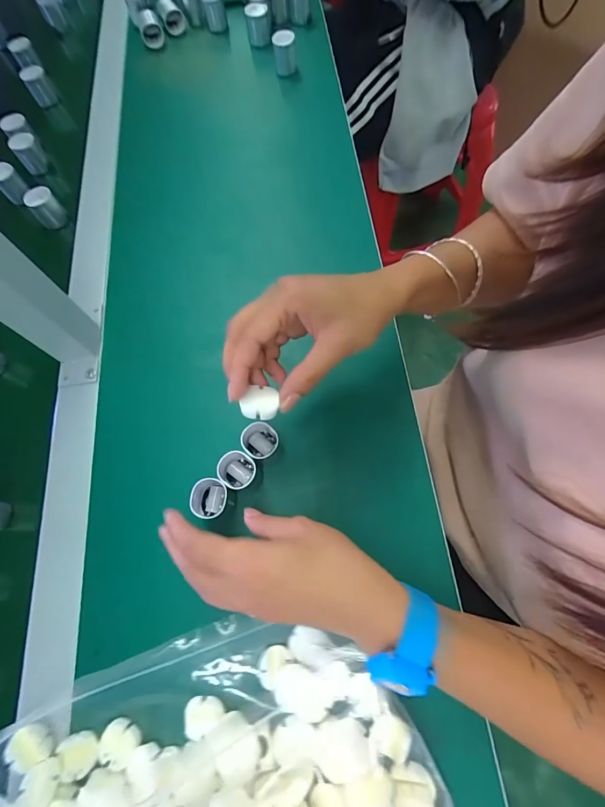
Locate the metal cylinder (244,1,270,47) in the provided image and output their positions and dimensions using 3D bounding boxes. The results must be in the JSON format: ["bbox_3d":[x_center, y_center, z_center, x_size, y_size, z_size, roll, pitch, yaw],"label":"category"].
[{"bbox_3d":[-0.064,-0.539,0.545,0.030,0.034,0.039,-10,68,-2],"label":"metal cylinder"}]

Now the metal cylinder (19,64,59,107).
[{"bbox_3d":[-0.378,-0.456,0.550,0.032,0.040,0.027,-30,70,-10],"label":"metal cylinder"}]

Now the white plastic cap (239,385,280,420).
[{"bbox_3d":[-0.029,-0.001,0.261,0.024,0.006,0.024,-1,68,2],"label":"white plastic cap"}]

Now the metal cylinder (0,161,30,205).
[{"bbox_3d":[-0.361,-0.272,0.471,0.034,0.032,0.029,40,75,16],"label":"metal cylinder"}]

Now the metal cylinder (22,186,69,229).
[{"bbox_3d":[-0.303,-0.231,0.454,0.031,0.038,0.028,-39,72,-13],"label":"metal cylinder"}]

